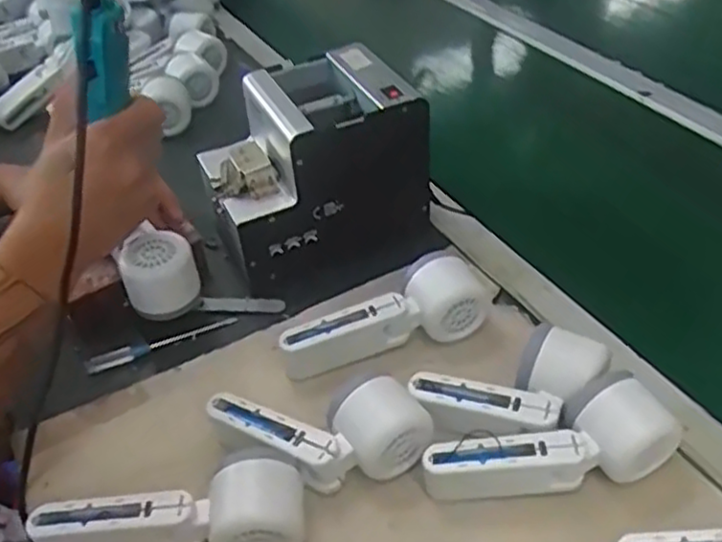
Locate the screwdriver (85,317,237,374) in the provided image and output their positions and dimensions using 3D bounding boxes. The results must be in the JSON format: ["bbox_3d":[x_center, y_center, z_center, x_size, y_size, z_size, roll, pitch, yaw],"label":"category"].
[{"bbox_3d":[-0.166,0.060,0.617,0.125,0.013,0.010,-21,43,-19],"label":"screwdriver"}]

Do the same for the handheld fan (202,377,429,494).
[{"bbox_3d":[-0.028,0.111,0.500,0.152,0.049,0.063,-2,41,2],"label":"handheld fan"}]

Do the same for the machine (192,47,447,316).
[{"bbox_3d":[-0.046,-0.093,0.680,0.182,0.157,0.139,-22,44,-20],"label":"machine"}]

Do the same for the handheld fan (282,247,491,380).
[{"bbox_3d":[0.020,0.030,0.584,0.172,0.064,0.048,-14,42,-11],"label":"handheld fan"}]

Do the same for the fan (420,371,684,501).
[{"bbox_3d":[0.123,0.118,0.478,0.155,0.055,0.057,-16,42,-14],"label":"fan"}]

